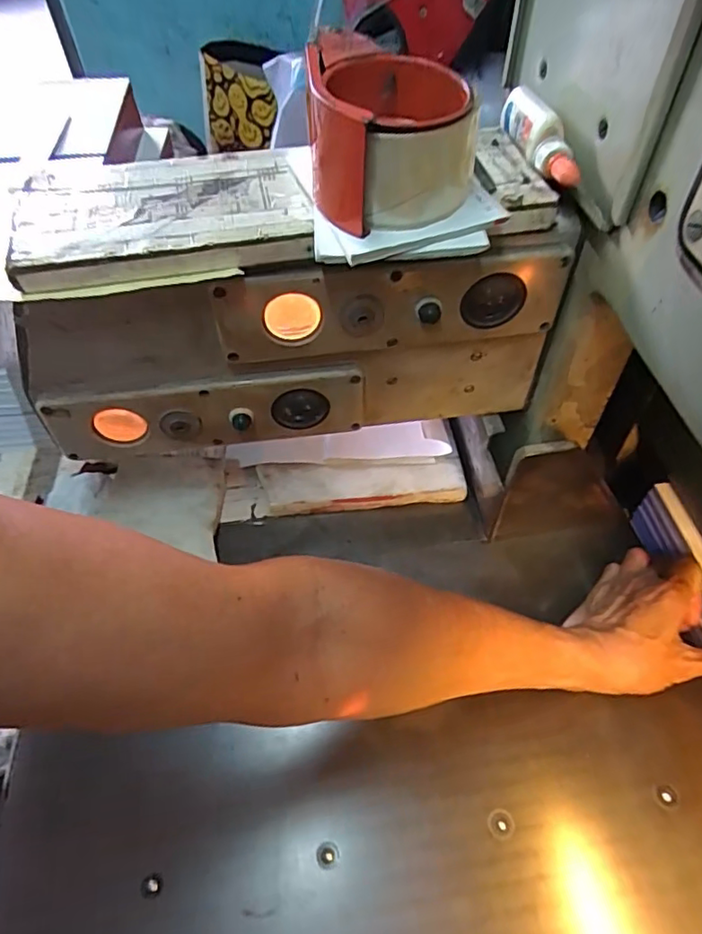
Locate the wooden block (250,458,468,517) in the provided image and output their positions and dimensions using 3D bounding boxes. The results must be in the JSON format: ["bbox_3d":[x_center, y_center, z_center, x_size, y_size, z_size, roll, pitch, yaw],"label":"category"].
[{"bbox_3d":[0.012,0.021,0.559,0.192,0.023,0.048,-2,51,0],"label":"wooden block"}]

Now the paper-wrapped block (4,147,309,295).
[{"bbox_3d":[-0.111,-0.153,0.351,0.172,0.023,0.104,-9,52,-6],"label":"paper-wrapped block"}]

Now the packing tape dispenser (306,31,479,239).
[{"bbox_3d":[0.020,-0.186,0.326,0.083,0.067,0.102,-8,52,-5],"label":"packing tape dispenser"}]

